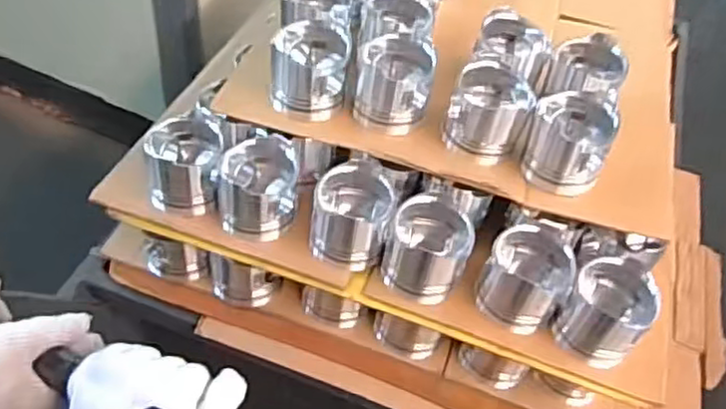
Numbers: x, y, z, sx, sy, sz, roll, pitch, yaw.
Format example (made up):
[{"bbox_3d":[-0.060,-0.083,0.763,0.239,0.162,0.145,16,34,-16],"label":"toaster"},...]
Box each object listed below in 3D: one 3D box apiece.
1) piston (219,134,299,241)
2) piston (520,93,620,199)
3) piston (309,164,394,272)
[{"bbox_3d":[-0.119,-0.019,0.787,0.087,0.113,0.087,-1,35,-10],"label":"piston"},{"bbox_3d":[0.231,-0.067,0.767,0.088,0.106,0.076,16,36,15],"label":"piston"},{"bbox_3d":[-0.010,0.010,0.782,0.083,0.116,0.083,10,34,7],"label":"piston"}]

